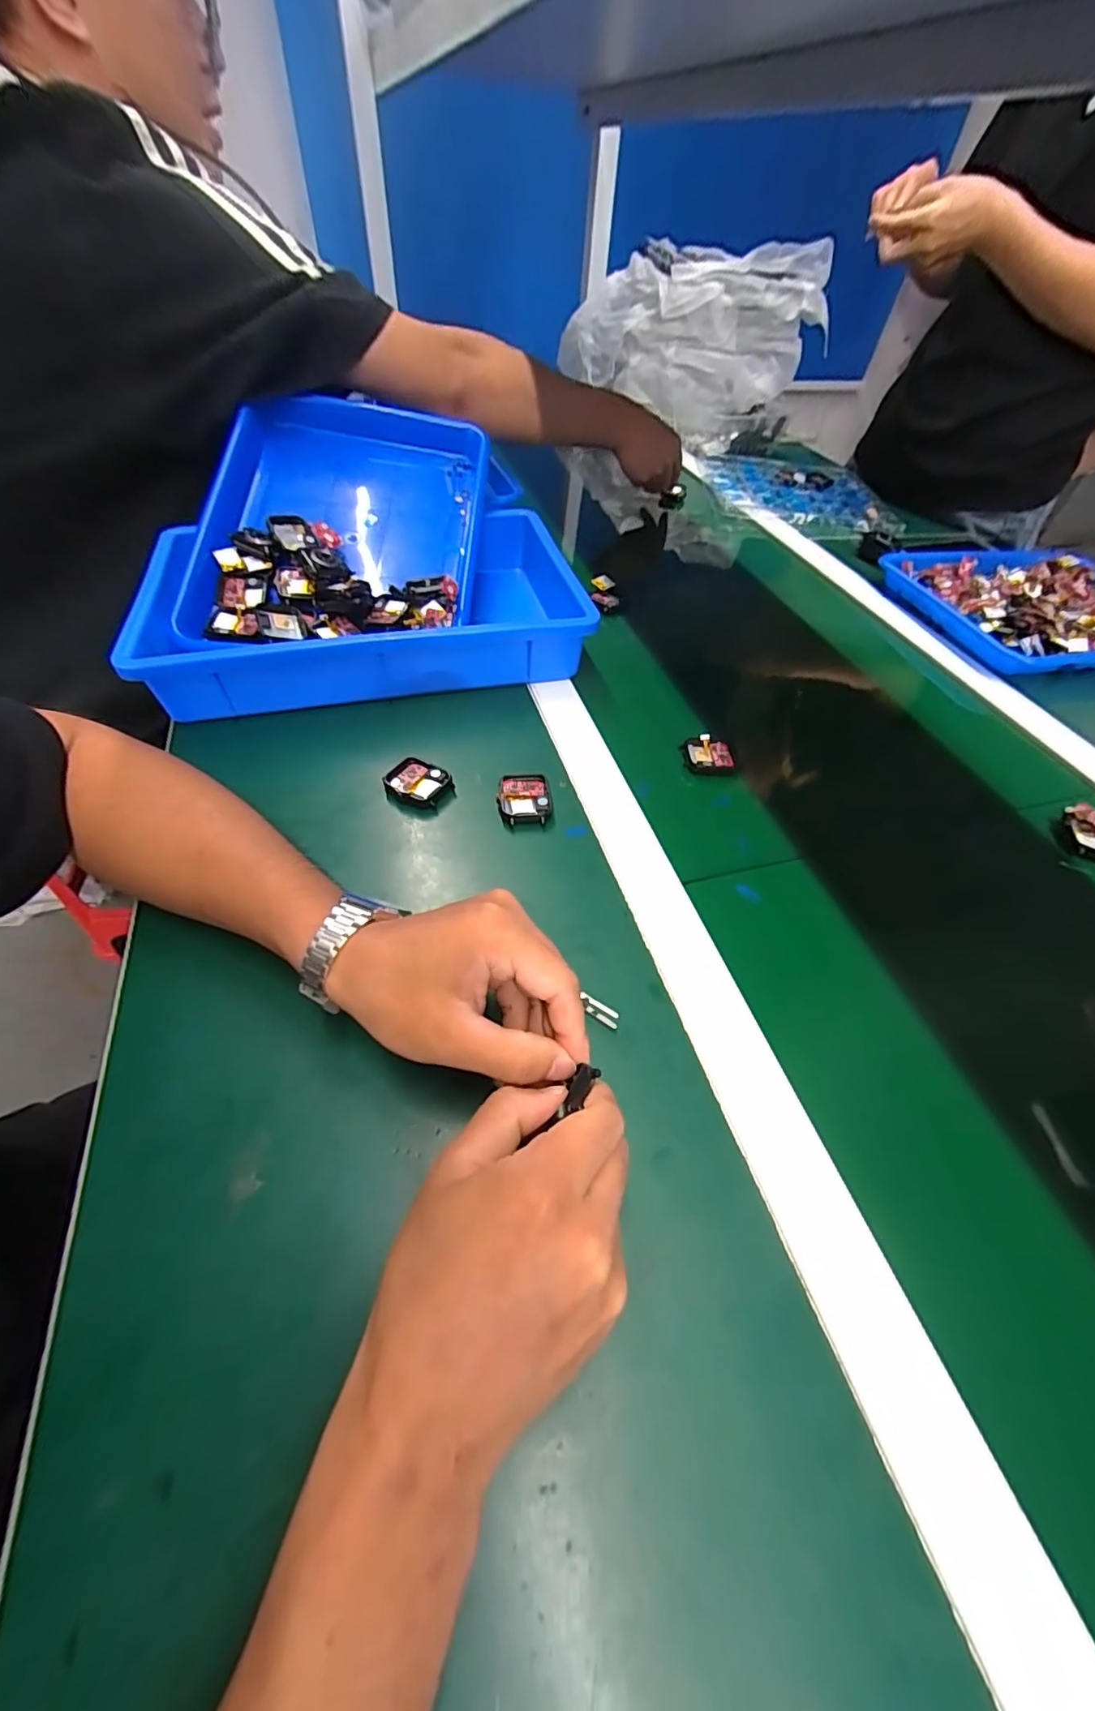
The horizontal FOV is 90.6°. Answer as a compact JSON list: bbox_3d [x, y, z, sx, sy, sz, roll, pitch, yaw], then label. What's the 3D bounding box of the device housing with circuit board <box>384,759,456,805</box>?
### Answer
[{"bbox_3d":[-0.095,-0.052,0.407,0.048,0.015,0.036,19,53,12],"label":"device housing with circuit board"}]

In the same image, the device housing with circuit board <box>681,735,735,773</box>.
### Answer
[{"bbox_3d":[0.133,-0.082,0.450,0.042,0.015,0.033,-1,52,-4],"label":"device housing with circuit board"}]

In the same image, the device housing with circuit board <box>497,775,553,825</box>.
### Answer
[{"bbox_3d":[-0.017,-0.041,0.395,0.038,0.010,0.041,-4,52,-6],"label":"device housing with circuit board"}]

